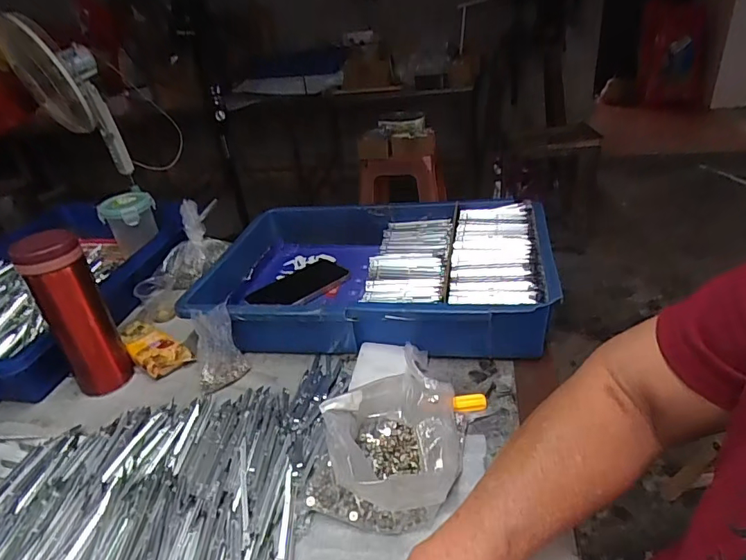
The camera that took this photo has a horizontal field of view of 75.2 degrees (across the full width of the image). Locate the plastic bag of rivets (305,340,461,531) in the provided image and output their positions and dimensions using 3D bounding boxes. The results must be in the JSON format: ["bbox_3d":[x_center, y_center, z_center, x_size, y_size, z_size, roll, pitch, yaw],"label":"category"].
[{"bbox_3d":[0.014,0.133,0.416,0.119,0.069,0.137,5,34,23],"label":"plastic bag of rivets"}]

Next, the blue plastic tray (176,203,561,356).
[{"bbox_3d":[0.003,-0.005,0.655,0.434,0.103,0.286,0,31,11],"label":"blue plastic tray"}]

